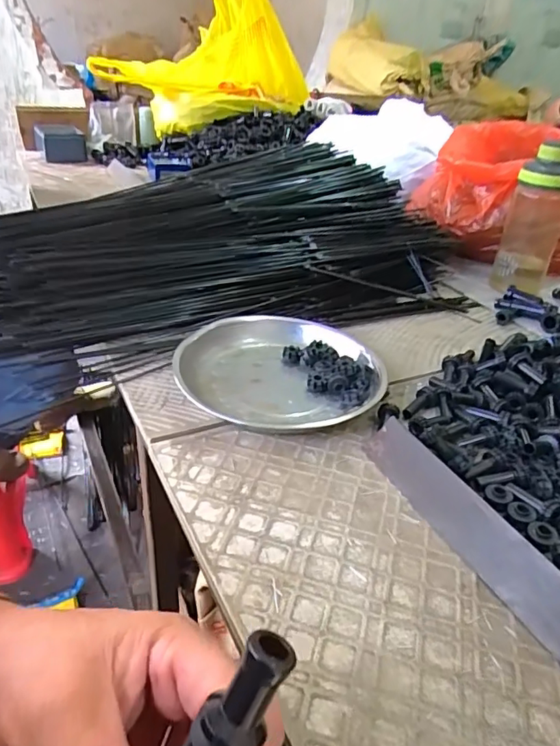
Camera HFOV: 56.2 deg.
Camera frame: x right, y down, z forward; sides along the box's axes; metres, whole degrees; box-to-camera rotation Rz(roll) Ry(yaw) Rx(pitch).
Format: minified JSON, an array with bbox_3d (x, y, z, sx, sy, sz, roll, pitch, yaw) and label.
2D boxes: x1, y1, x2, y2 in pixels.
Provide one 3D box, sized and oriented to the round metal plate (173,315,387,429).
[{"bbox_3d":[-0.003,-0.006,0.493,0.185,0.032,0.162,-14,36,-25],"label":"round metal plate"}]

